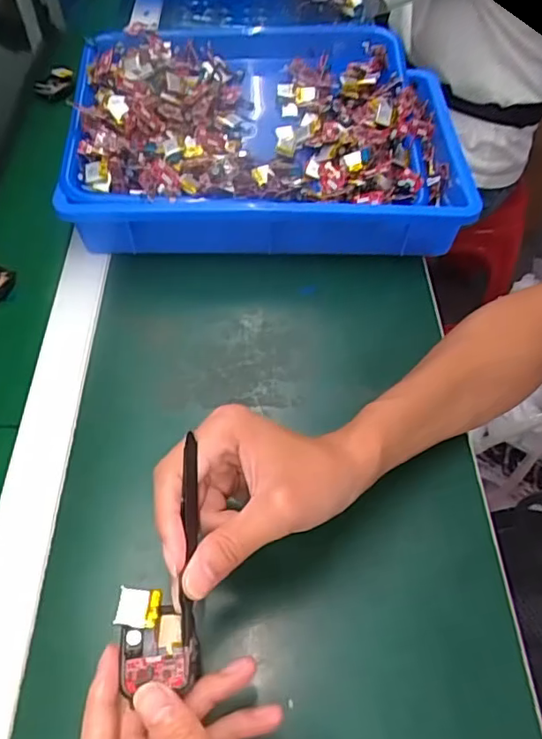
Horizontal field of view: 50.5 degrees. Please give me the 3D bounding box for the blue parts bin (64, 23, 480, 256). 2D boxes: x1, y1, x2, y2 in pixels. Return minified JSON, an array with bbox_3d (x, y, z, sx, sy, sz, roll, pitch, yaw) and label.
[{"bbox_3d":[-0.002,-0.239,0.579,0.376,0.082,0.274,-2,54,-1],"label":"blue parts bin"}]

